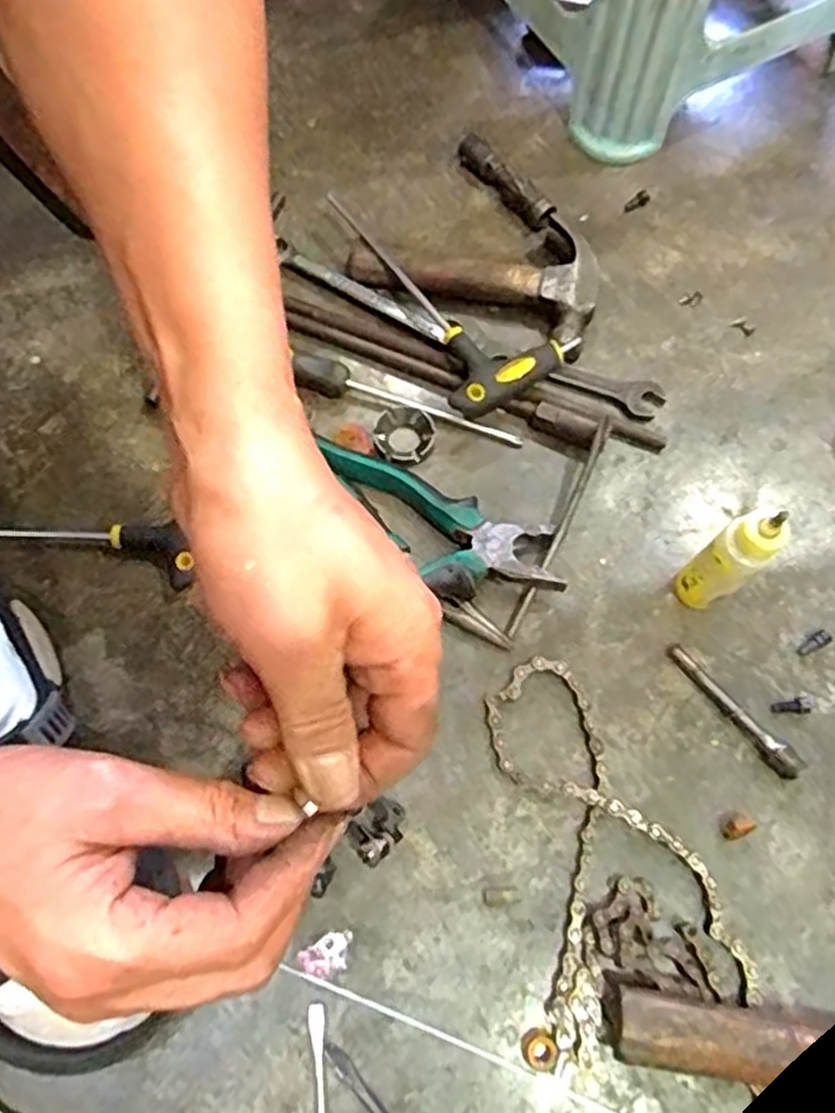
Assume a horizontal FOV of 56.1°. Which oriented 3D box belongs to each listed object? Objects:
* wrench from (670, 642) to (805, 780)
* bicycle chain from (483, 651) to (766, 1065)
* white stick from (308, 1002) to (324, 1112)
[{"bbox_3d":[0.184,0.089,0.456,0.012,0.013,0.095,-36,73,-13],"label":"wrench"},{"bbox_3d":[0.094,0.154,0.429,0.106,0.018,0.198,-18,70,-7],"label":"bicycle chain"},{"bbox_3d":[-0.050,0.281,0.386,0.008,0.004,0.105,-3,69,-1],"label":"white stick"}]

